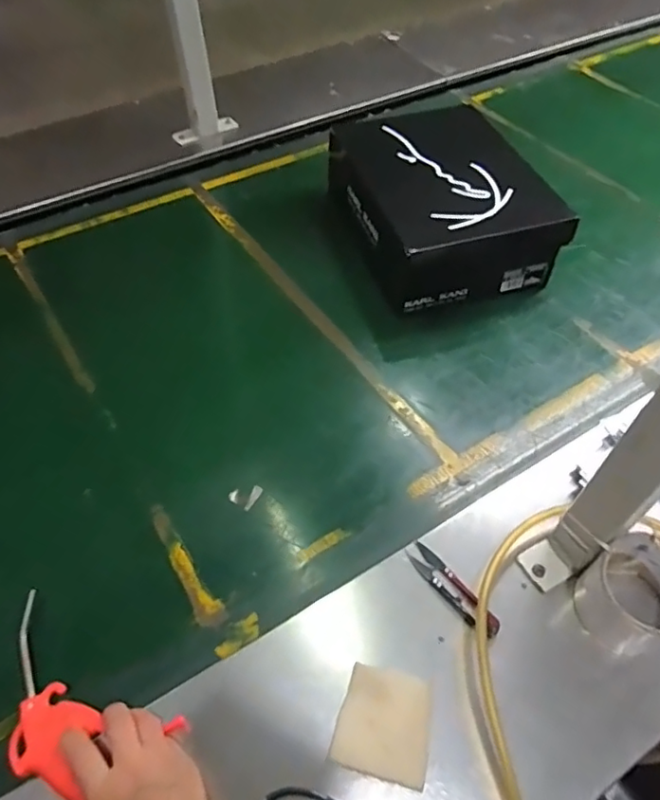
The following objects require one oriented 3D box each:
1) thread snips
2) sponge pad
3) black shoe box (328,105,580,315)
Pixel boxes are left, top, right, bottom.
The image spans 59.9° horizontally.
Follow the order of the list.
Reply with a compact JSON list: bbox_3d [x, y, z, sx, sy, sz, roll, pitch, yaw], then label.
[{"bbox_3d":[0.112,0.172,0.521,0.024,0.009,0.101,-33,59,-23],"label":"thread snips"},{"bbox_3d":[0.044,0.258,0.456,0.071,0.020,0.073,12,53,9],"label":"sponge pad"},{"bbox_3d":[0.156,-0.293,0.831,0.236,0.101,0.319,-14,53,-11],"label":"black shoe box"}]

